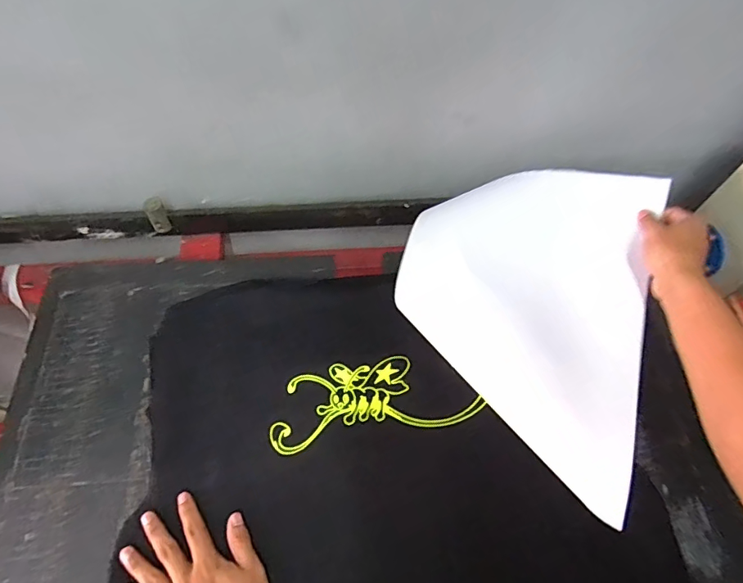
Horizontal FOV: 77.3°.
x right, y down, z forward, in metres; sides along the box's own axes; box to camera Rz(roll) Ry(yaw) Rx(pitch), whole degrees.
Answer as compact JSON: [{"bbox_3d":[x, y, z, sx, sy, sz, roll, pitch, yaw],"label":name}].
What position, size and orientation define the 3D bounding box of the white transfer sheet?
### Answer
[{"bbox_3d":[0.179,0.011,0.572,0.288,0.079,0.389,16,67,6],"label":"white transfer sheet"}]

